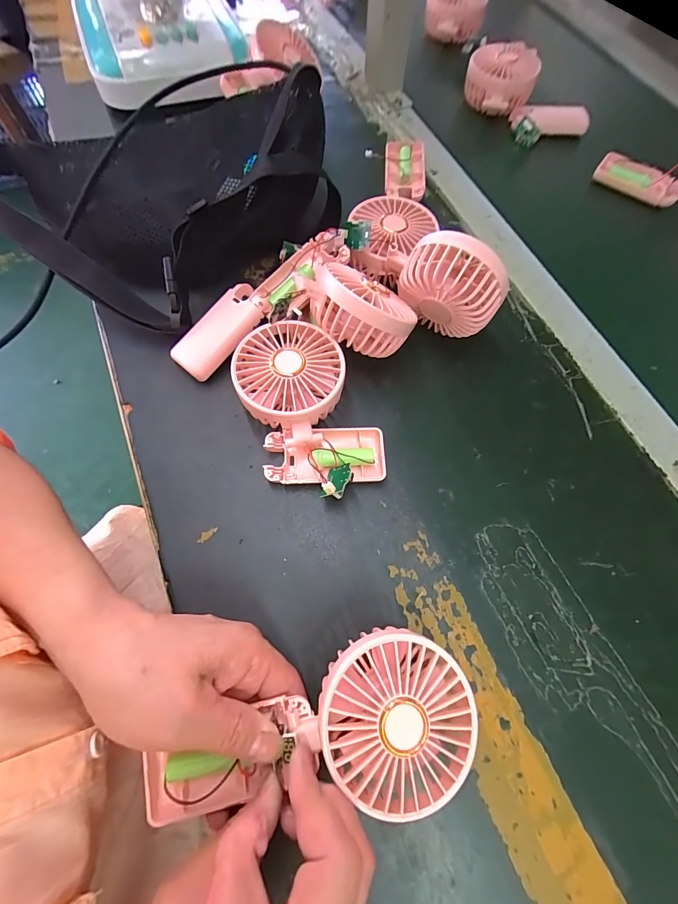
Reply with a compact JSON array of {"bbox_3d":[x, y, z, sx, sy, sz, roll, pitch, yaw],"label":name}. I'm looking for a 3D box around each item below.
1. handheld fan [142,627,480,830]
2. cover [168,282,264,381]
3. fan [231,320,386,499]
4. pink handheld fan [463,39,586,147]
[{"bbox_3d":[-0.016,0.164,0.204,0.185,0.031,0.086,-17,69,1],"label":"handheld fan"},{"bbox_3d":[-0.104,-0.106,0.316,0.043,0.011,0.090,40,88,14],"label":"cover"},{"bbox_3d":[-0.028,-0.032,0.290,0.094,0.050,0.147,-28,71,-11],"label":"fan"},{"bbox_3d":[0.220,-0.421,0.429,0.158,0.059,0.072,35,71,-1],"label":"pink handheld fan"}]

